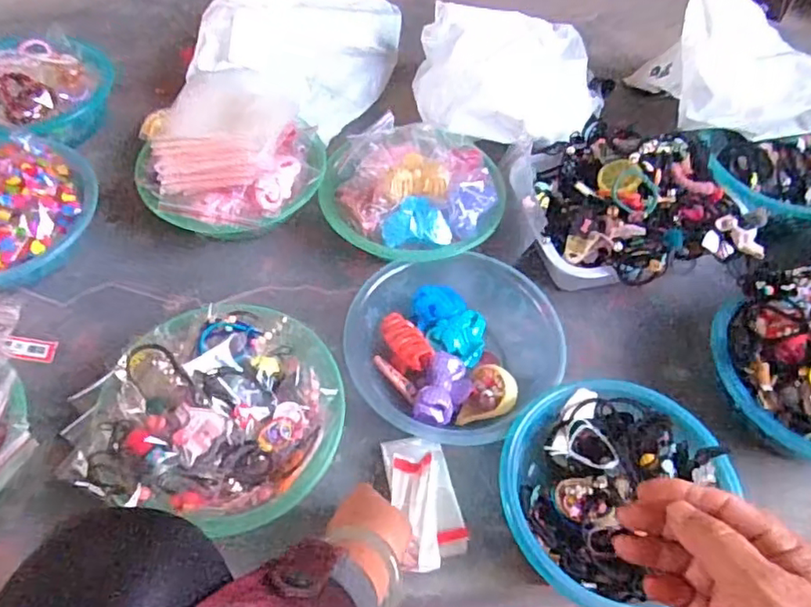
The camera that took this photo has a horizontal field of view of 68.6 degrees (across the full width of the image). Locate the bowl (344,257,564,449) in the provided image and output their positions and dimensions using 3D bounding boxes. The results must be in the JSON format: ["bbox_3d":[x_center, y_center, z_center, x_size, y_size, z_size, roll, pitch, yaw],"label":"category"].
[{"bbox_3d":[0.052,0.050,0.694,0.230,0.081,0.221,2,55,-2],"label":"bowl"}]

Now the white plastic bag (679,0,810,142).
[{"bbox_3d":[0.495,-0.336,0.851,0.245,0.127,0.170,35,60,19],"label":"white plastic bag"}]

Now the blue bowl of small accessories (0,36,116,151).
[{"bbox_3d":[-0.541,-0.293,0.861,0.210,0.085,0.241,5,55,0],"label":"blue bowl of small accessories"}]

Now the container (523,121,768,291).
[{"bbox_3d":[0.298,-0.129,0.771,0.286,0.117,0.232,-6,56,-8],"label":"container"}]

